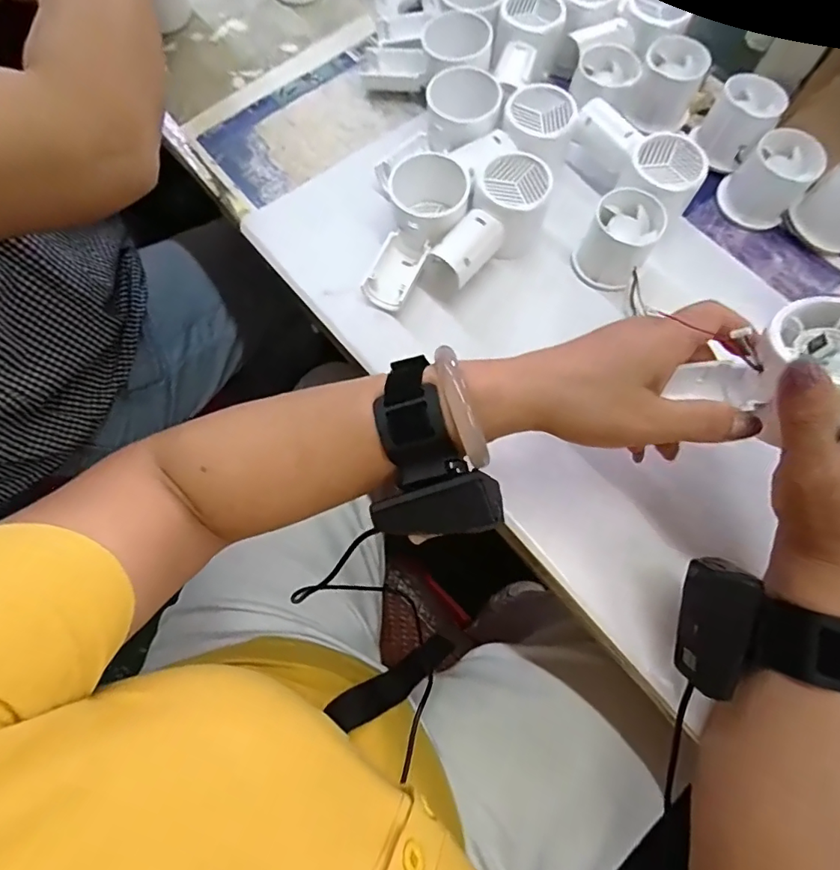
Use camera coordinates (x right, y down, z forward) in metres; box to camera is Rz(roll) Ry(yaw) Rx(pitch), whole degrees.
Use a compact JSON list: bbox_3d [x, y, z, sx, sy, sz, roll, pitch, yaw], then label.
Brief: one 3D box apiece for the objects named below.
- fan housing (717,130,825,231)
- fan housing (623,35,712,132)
[{"bbox_3d":[0.281,-0.206,0.399,0.055,0.049,0.051,37,76,11],"label":"fan housing"},{"bbox_3d":[0.213,-0.297,0.427,0.053,0.046,0.059,24,73,7],"label":"fan housing"}]

